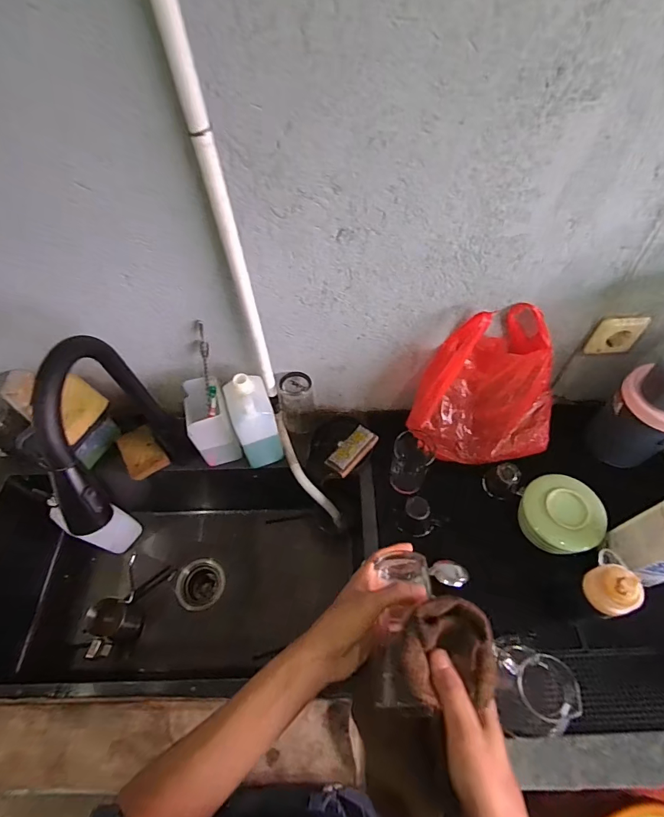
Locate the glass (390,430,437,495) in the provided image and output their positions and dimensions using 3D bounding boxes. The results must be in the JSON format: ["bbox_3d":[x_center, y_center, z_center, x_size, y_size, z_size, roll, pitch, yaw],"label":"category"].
[{"bbox_3d":[0.144,0.096,0.738,0.068,0.128,0.064,-1,57,1],"label":"glass"}]

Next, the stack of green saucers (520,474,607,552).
[{"bbox_3d":[0.397,0.184,0.710,0.126,0.064,0.115,14,58,10],"label":"stack of green saucers"}]

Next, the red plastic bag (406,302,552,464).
[{"bbox_3d":[0.278,-0.028,0.702,0.253,0.249,0.141,-3,57,0],"label":"red plastic bag"}]

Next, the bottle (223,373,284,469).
[{"bbox_3d":[-0.141,0.027,0.748,0.070,0.202,0.083,-18,58,-10],"label":"bottle"}]

